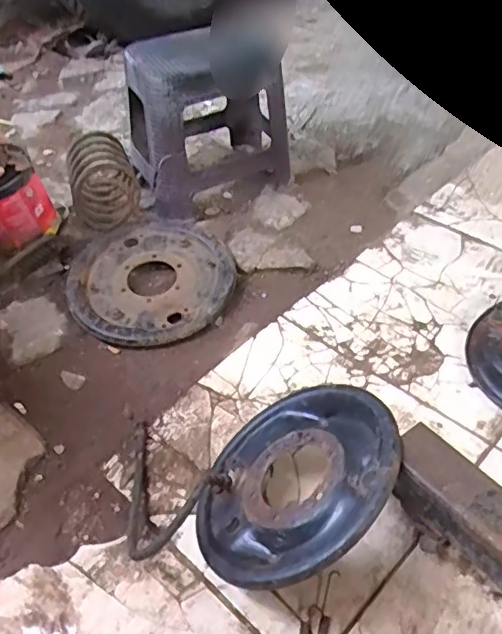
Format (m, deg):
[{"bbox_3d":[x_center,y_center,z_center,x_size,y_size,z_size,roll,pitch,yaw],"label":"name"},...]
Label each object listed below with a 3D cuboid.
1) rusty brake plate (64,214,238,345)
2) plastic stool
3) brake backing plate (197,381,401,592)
[{"bbox_3d":[-0.181,-0.072,1.110,0.298,0.061,0.298,-4,46,4],"label":"rusty brake plate"},{"bbox_3d":[-0.097,-0.424,1.252,0.324,0.328,0.233,-28,49,-19],"label":"plastic stool"},{"bbox_3d":[0.051,0.197,0.717,0.261,0.038,0.270,-29,29,18],"label":"brake backing plate"}]

